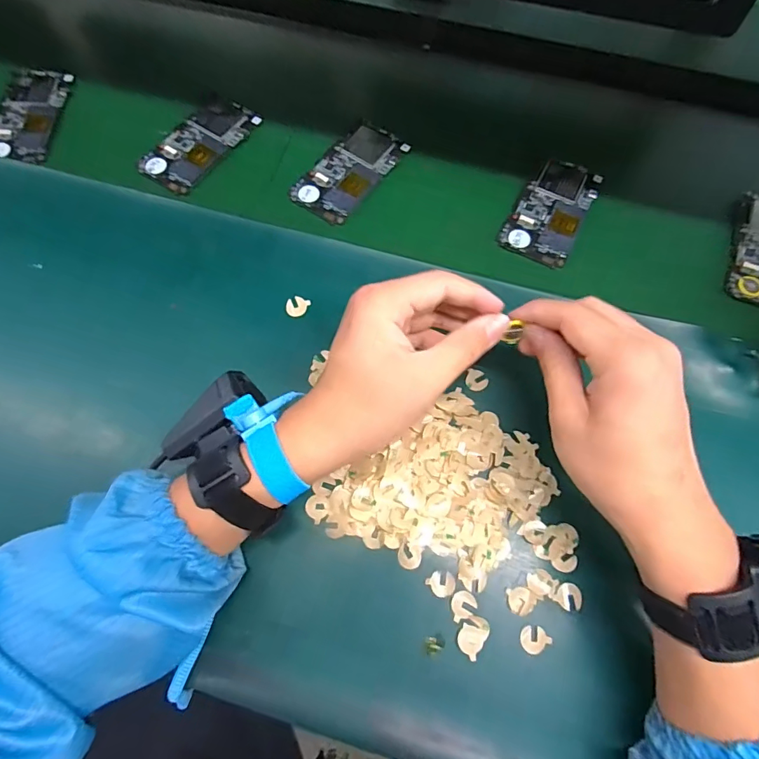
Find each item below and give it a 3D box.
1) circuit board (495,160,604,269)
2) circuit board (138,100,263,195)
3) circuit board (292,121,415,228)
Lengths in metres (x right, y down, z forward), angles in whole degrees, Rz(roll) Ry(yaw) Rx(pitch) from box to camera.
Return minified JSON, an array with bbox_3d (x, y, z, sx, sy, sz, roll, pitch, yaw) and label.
[{"bbox_3d":[0.168,-0.164,0.442,0.063,0.006,0.121,28,73,11],"label":"circuit board"},{"bbox_3d":[-0.182,-0.242,0.468,0.064,0.010,0.122,32,70,15],"label":"circuit board"},{"bbox_3d":[-0.028,-0.210,0.454,0.065,0.004,0.125,33,74,12],"label":"circuit board"}]

